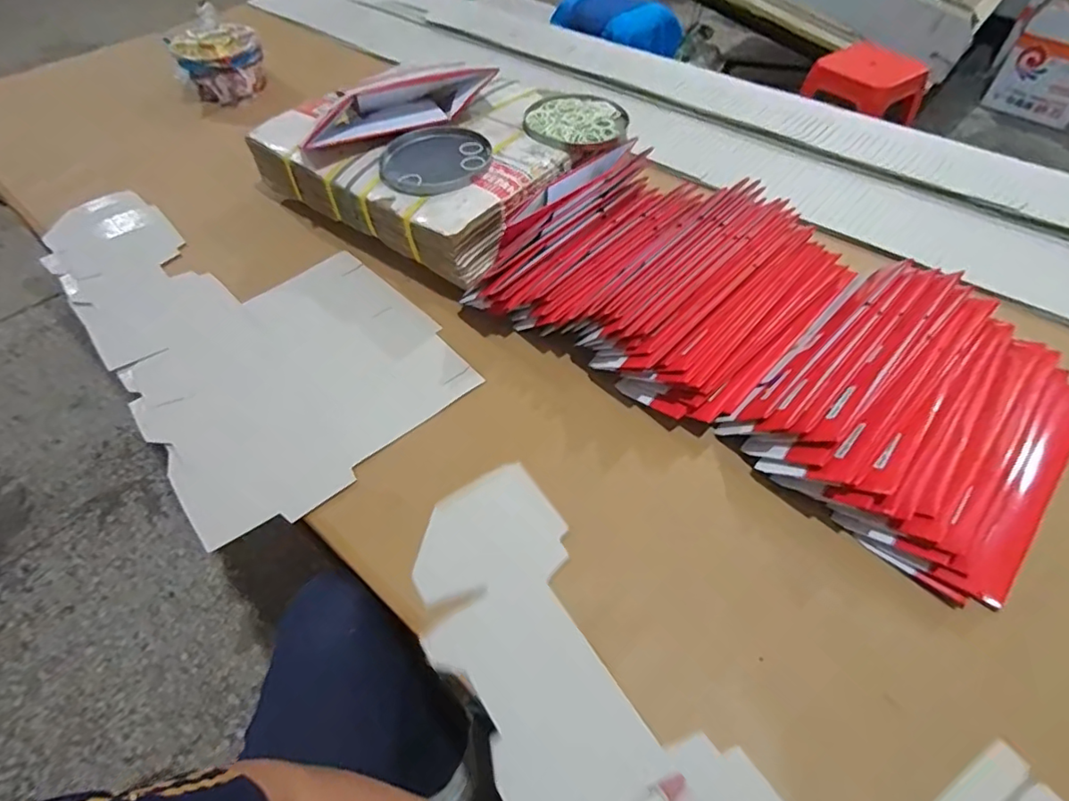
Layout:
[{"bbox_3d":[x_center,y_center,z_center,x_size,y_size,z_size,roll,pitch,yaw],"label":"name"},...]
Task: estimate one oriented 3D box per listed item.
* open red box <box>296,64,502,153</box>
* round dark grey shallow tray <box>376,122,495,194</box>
[{"bbox_3d":[-0.222,-0.478,0.888,0.315,0.050,0.105,-24,55,-16],"label":"open red box"},{"bbox_3d":[-0.154,-0.365,0.838,0.164,0.027,0.147,4,53,4],"label":"round dark grey shallow tray"}]

